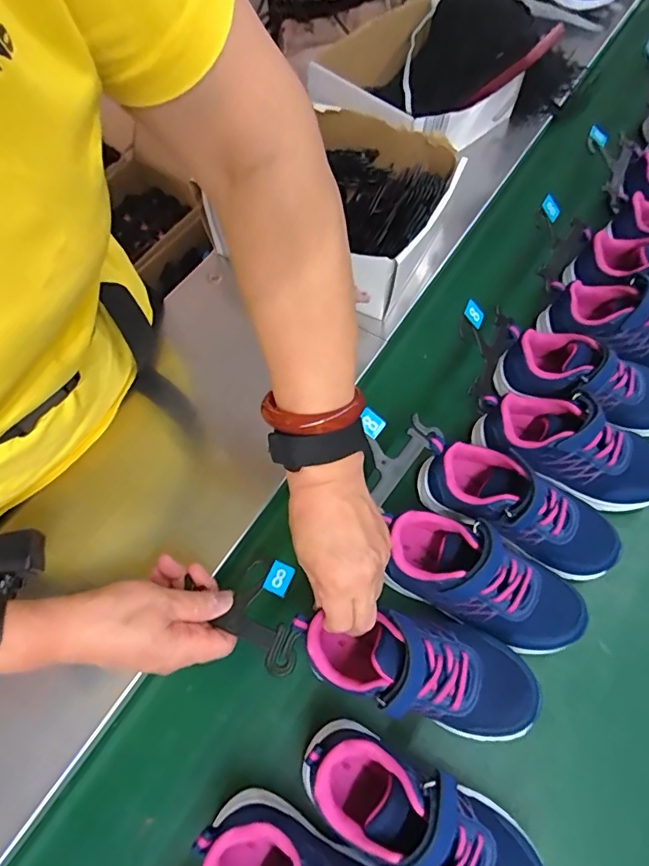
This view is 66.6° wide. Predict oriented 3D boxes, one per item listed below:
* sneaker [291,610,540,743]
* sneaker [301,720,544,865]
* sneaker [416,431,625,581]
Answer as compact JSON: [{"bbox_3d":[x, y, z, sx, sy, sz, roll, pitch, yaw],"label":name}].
[{"bbox_3d":[0.069,0.168,0.356,0.161,0.066,0.070,10,65,8],"label":"sneaker"},{"bbox_3d":[0.061,0.257,0.324,0.162,0.074,0.069,26,68,15],"label":"sneaker"},{"bbox_3d":[0.164,0.065,0.420,0.174,0.061,0.071,24,68,15],"label":"sneaker"}]

